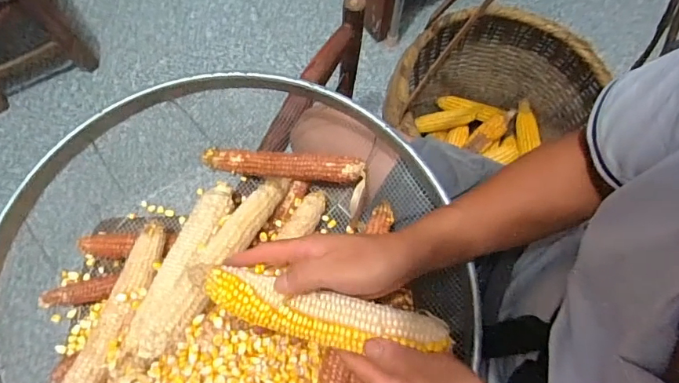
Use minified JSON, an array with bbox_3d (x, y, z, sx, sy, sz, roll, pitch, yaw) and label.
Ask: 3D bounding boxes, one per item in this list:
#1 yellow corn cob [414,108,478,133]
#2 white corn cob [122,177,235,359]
[{"bbox_3d":[0.229,-0.156,0.984,0.132,0.034,0.040,-8,68,-5],"label":"yellow corn cob"},{"bbox_3d":[-0.172,0.073,0.485,0.041,0.038,0.200,19,68,7],"label":"white corn cob"}]

